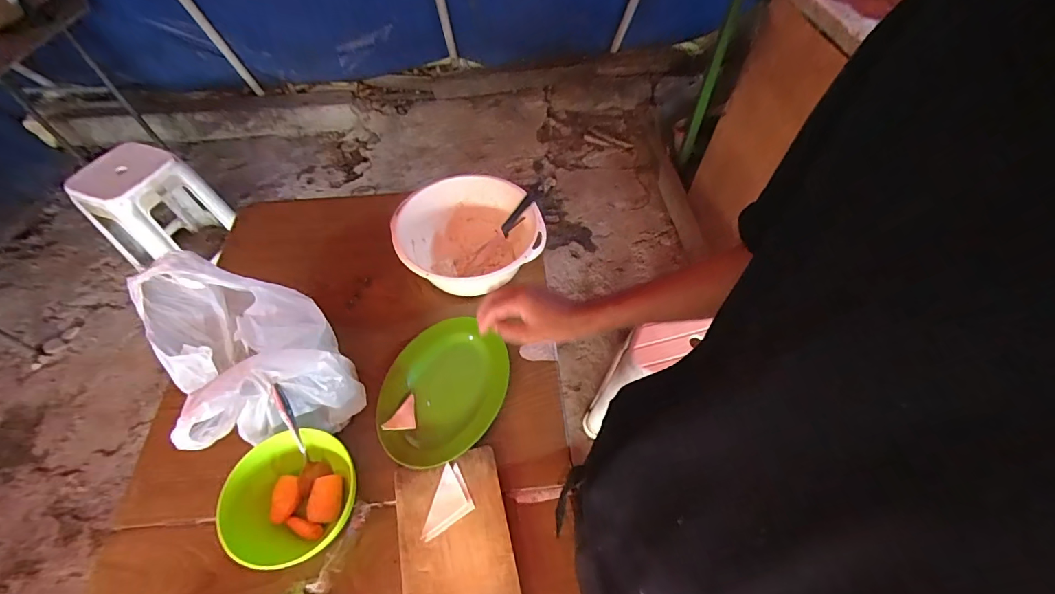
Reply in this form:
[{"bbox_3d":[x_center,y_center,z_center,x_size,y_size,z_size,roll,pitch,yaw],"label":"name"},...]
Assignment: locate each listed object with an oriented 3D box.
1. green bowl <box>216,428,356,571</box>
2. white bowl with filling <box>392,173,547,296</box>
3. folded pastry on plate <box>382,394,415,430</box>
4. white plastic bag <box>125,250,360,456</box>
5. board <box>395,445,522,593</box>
[{"bbox_3d":[-0.288,0.250,0.563,0.139,0.078,0.148,0,53,-1],"label":"green bowl"},{"bbox_3d":[-0.100,-0.097,0.798,0.241,0.105,0.221,-11,54,-9],"label":"white bowl with filling"},{"bbox_3d":[-0.187,0.167,0.653,0.046,0.004,0.051,4,54,-26],"label":"folded pastry on plate"},{"bbox_3d":[-0.335,0.076,0.562,0.204,0.283,0.176,36,60,24],"label":"white plastic bag"},{"bbox_3d":[-0.085,0.322,0.555,0.135,0.026,0.240,-12,54,-8],"label":"board"}]

